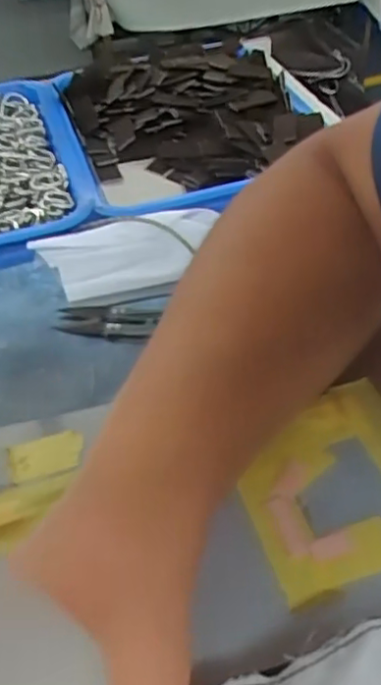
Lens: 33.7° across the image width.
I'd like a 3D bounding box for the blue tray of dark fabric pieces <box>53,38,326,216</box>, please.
[{"bbox_3d":[-0.002,-0.207,0.595,0.215,0.044,0.288,-15,47,-8],"label":"blue tray of dark fabric pieces"}]

